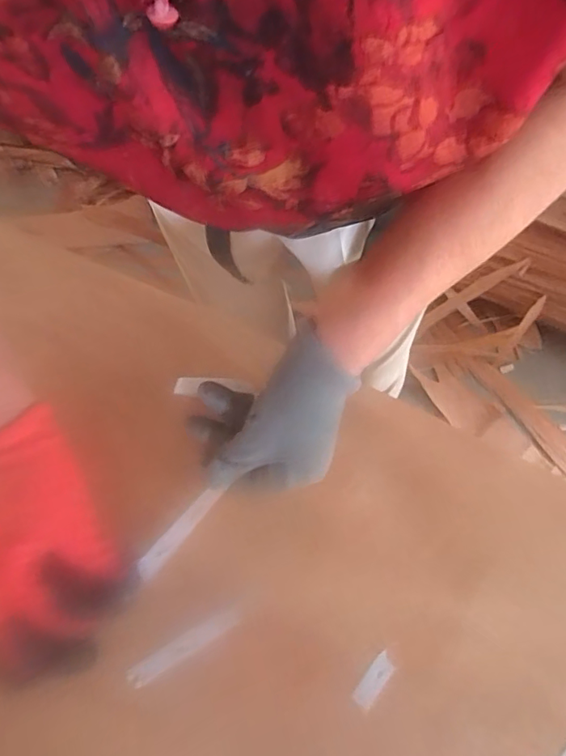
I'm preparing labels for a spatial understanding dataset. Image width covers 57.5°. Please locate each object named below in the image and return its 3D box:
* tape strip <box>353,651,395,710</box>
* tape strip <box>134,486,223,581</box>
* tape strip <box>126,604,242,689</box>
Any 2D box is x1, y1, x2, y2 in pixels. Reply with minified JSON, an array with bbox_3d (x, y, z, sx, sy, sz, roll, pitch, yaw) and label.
[{"bbox_3d":[0.060,0.199,0.340,0.012,0.004,0.034,37,75,15],"label":"tape strip"},{"bbox_3d":[-0.073,0.108,0.364,0.014,0.009,0.075,38,74,15],"label":"tape strip"},{"bbox_3d":[-0.066,0.182,0.354,0.082,0.004,0.014,-25,64,-22],"label":"tape strip"}]

